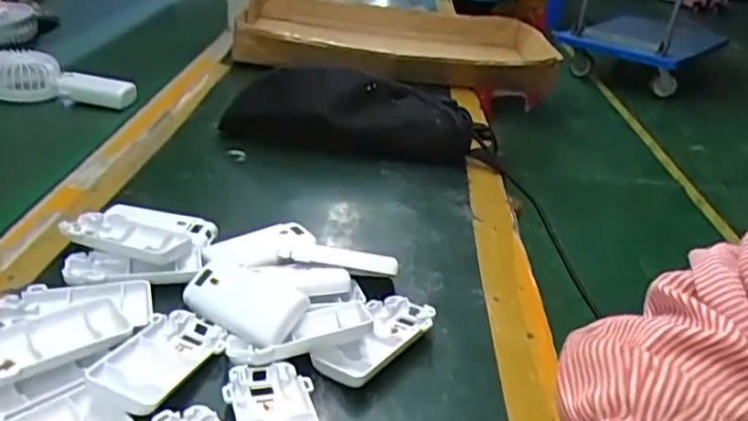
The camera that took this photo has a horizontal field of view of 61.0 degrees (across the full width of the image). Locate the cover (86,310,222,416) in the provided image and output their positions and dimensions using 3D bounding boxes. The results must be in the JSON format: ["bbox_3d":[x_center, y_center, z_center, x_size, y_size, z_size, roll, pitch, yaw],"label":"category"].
[{"bbox_3d":[-0.129,0.088,0.389,0.048,0.016,0.098,13,17,10],"label":"cover"}]

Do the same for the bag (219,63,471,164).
[{"bbox_3d":[-0.028,-0.117,0.718,0.274,0.078,0.096,7,29,3],"label":"bag"}]

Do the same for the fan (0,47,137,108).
[{"bbox_3d":[-0.398,-0.169,0.811,0.181,0.052,0.061,1,29,-12],"label":"fan"}]

